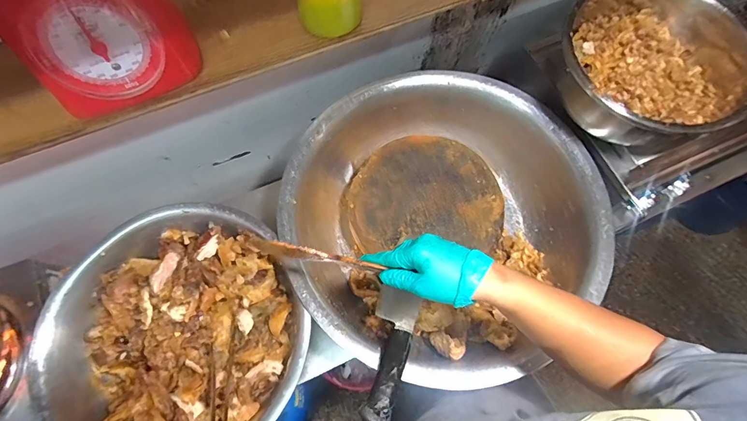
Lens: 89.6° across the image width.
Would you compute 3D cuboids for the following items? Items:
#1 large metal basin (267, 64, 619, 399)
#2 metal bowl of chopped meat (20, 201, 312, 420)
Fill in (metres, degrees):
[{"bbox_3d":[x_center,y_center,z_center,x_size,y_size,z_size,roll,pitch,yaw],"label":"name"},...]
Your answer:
[{"bbox_3d":[0.118,0.014,0.715,0.547,0.170,0.524,-3,70,-3],"label":"large metal basin"},{"bbox_3d":[-0.309,0.203,0.619,0.393,0.109,0.383,1,70,-1],"label":"metal bowl of chopped meat"}]

